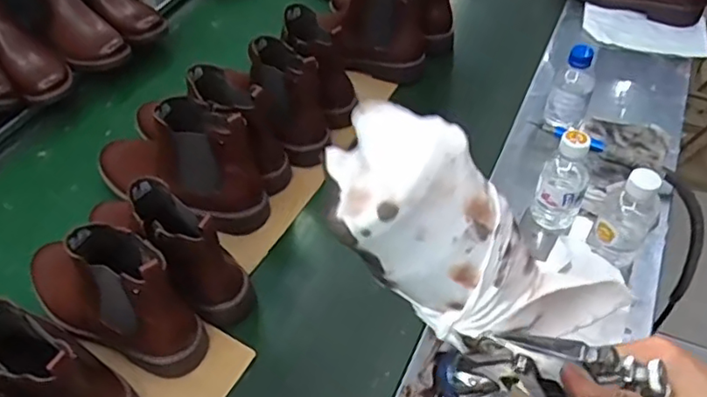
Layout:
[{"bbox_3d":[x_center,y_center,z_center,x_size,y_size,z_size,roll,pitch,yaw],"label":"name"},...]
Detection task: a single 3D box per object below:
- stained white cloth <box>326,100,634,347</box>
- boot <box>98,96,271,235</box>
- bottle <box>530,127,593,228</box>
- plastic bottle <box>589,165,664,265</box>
[{"bbox_3d":[0.066,0.030,0.338,0.188,0.070,0.068,39,47,-19],"label":"stained white cloth"},{"bbox_3d":[-0.252,-0.054,0.821,0.276,0.174,0.091,19,51,21],"label":"boot"},{"bbox_3d":[0.264,-0.022,0.748,0.059,0.145,0.050,13,49,16],"label":"bottle"},{"bbox_3d":[0.321,0.018,0.691,0.061,0.133,0.073,25,53,25],"label":"plastic bottle"}]

